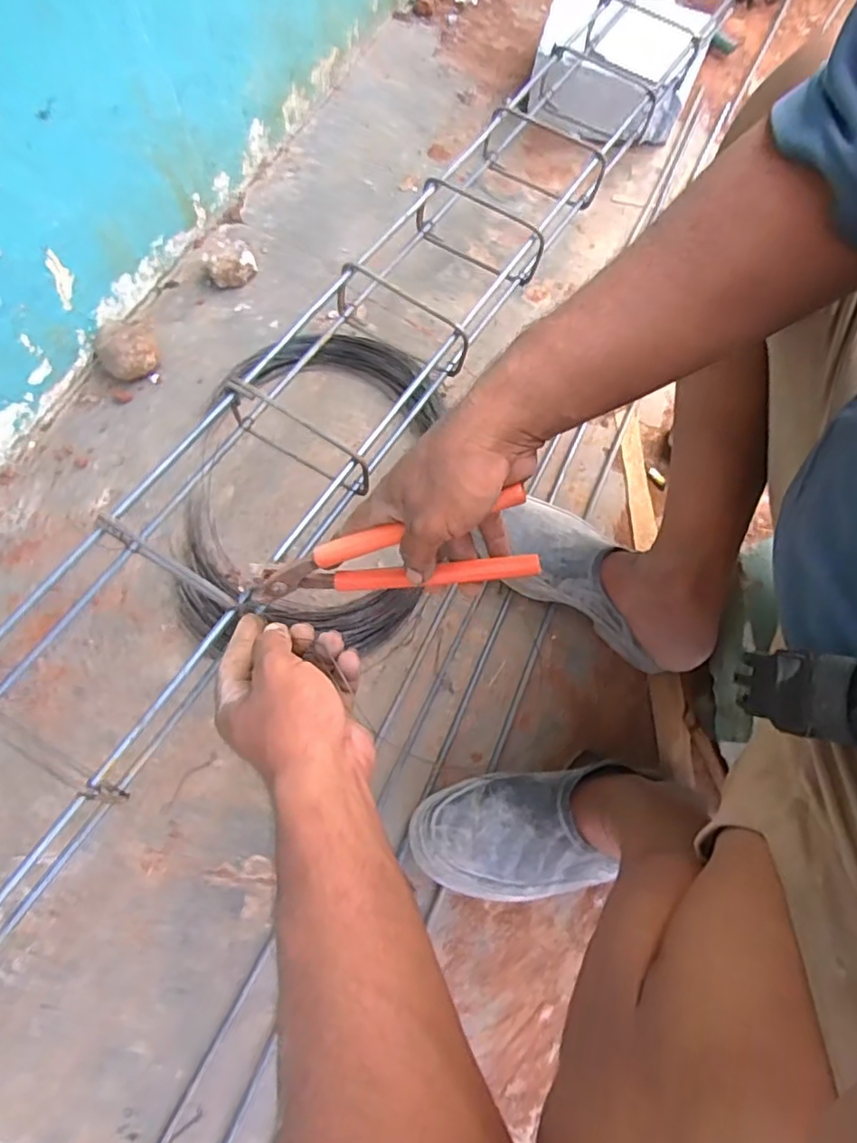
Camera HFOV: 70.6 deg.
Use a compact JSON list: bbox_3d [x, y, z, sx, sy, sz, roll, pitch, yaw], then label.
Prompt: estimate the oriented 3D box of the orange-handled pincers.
[{"bbox_3d":[-0.026,-0.015,0.434,0.217,0.090,0.032,-4,71,0],"label":"orange-handled pincers"}]

